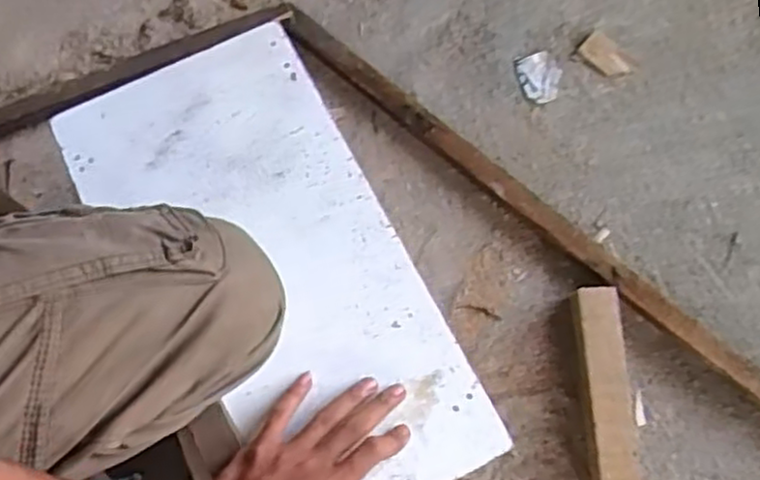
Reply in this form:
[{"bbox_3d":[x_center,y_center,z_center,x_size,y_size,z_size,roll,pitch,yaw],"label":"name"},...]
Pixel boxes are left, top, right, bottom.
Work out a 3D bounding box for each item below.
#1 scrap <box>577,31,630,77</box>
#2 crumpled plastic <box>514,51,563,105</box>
[{"bbox_3d":[0.291,-0.236,0.940,0.067,0.008,0.043,42,77,12],"label":"scrap"},{"bbox_3d":[0.205,-0.209,0.934,0.052,0.004,0.070,-18,73,-6],"label":"crumpled plastic"}]

